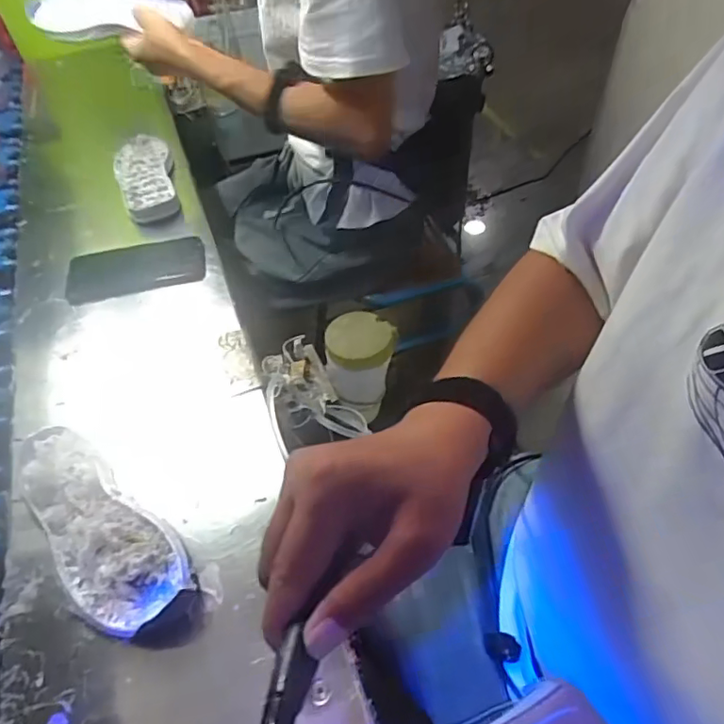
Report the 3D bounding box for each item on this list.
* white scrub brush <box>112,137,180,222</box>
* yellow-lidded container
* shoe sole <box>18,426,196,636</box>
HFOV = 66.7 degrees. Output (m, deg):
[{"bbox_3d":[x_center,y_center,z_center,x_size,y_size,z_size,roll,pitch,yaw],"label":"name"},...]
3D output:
[{"bbox_3d":[-0.307,-0.266,0.779,0.078,0.024,0.208,-18,56,-12],"label":"white scrub brush"},{"bbox_3d":[-0.002,0.005,0.645,0.073,0.106,0.072,0,54,0],"label":"yellow-lidded container"},{"bbox_3d":[-0.219,0.130,0.447,0.081,0.036,0.214,-38,63,-24],"label":"shoe sole"}]

